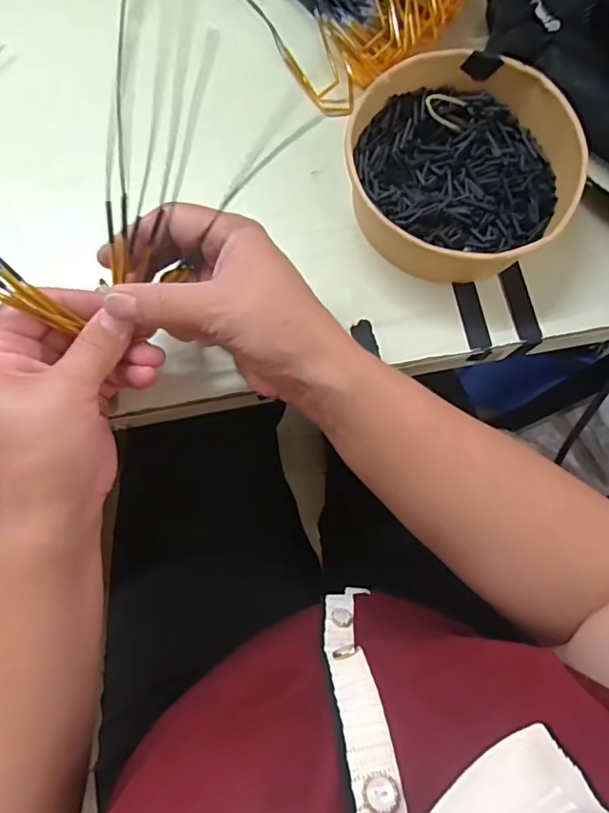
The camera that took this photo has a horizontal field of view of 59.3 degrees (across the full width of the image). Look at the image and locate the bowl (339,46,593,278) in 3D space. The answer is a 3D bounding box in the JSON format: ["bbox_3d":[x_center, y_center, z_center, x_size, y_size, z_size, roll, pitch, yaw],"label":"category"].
[{"bbox_3d":[0.096,-0.153,0.339,0.135,0.045,0.132,0,76,-2],"label":"bowl"}]

